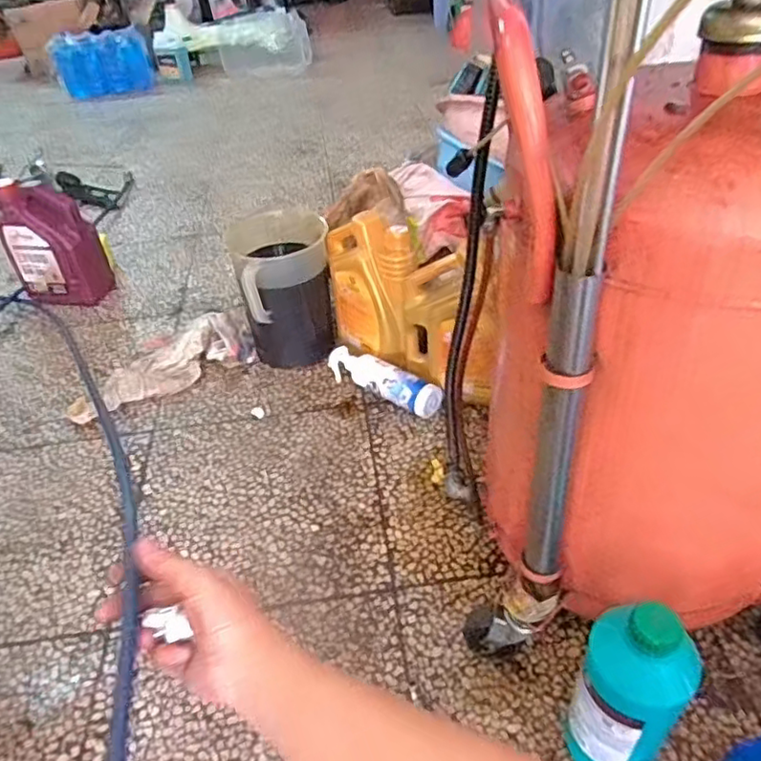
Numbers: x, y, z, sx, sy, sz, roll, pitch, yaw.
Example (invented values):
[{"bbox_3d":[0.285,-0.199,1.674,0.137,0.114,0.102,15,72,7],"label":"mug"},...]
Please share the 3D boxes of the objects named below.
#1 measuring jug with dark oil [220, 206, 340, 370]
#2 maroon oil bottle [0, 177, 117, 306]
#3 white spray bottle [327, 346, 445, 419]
[{"bbox_3d":[-0.184,-0.167,1.235,0.177,0.278,0.163,-9,42,-6],"label":"measuring jug with dark oil"},{"bbox_3d":[-0.758,-0.309,1.452,0.189,0.268,0.109,6,42,10],"label":"maroon oil bottle"},{"bbox_3d":[0.000,-0.002,1.188,0.263,0.070,0.057,28,50,30],"label":"white spray bottle"}]

